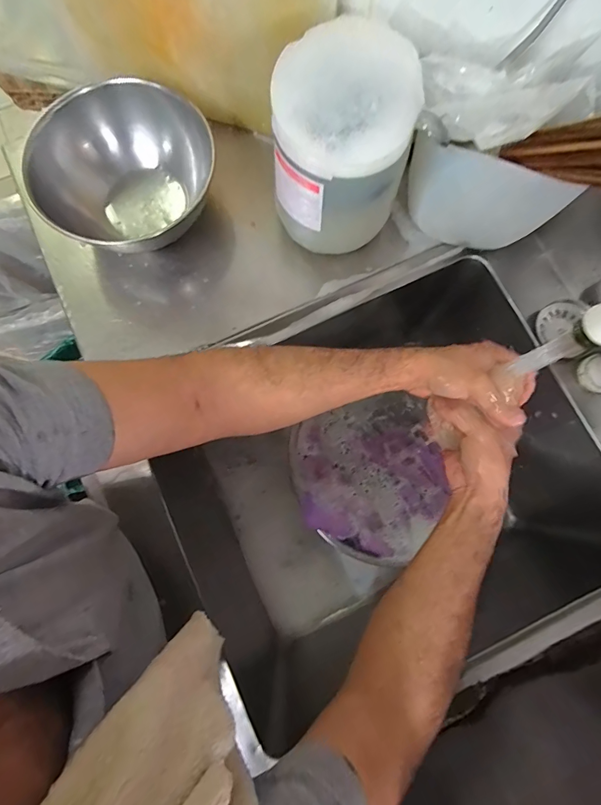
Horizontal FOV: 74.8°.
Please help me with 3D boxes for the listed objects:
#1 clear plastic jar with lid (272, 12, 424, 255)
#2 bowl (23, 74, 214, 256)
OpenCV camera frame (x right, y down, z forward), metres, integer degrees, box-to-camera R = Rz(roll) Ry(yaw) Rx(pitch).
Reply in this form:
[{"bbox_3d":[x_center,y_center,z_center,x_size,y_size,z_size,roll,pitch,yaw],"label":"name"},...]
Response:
[{"bbox_3d":[0.042,-0.271,0.446,0.138,0.192,0.138,5,80,1],"label":"clear plastic jar with lid"},{"bbox_3d":[-0.211,-0.270,0.488,0.193,0.093,0.206,0,80,0],"label":"bowl"}]

